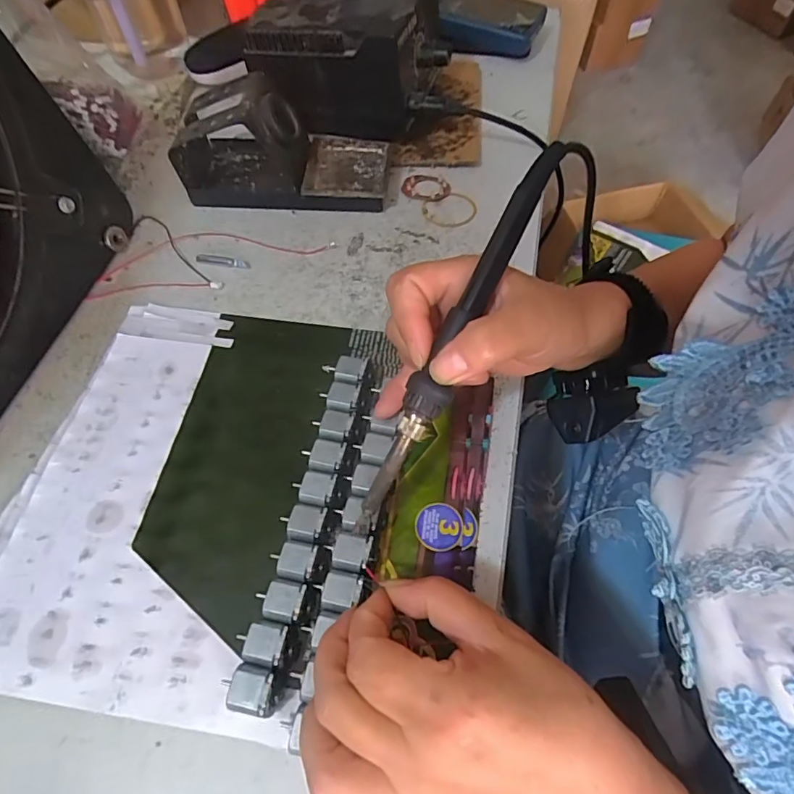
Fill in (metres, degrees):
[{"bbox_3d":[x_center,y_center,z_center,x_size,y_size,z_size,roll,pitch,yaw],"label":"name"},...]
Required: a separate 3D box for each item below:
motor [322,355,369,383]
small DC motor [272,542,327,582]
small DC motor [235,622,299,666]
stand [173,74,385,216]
[{"bbox_3d":[-0.032,-0.015,0.320,0.028,0.020,0.018,18,61,11],"label":"motor"},{"bbox_3d":[-0.050,0.085,0.259,0.029,0.013,0.018,5,59,4],"label":"small DC motor"},{"bbox_3d":[-0.062,0.118,0.242,0.029,0.014,0.017,8,60,6],"label":"small DC motor"},{"bbox_3d":[-0.091,-0.205,0.406,0.162,0.075,0.075,4,59,3],"label":"stand"}]

